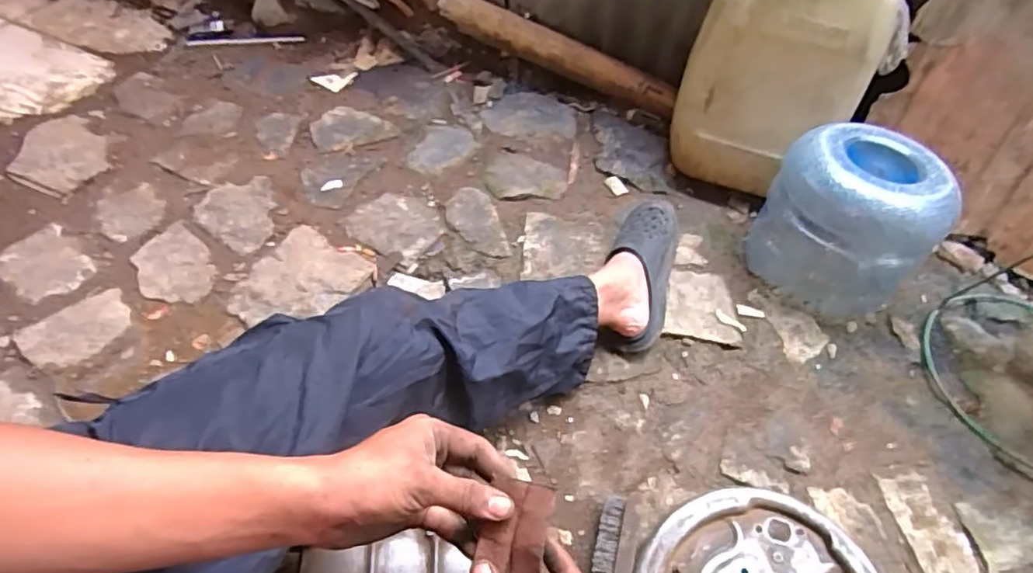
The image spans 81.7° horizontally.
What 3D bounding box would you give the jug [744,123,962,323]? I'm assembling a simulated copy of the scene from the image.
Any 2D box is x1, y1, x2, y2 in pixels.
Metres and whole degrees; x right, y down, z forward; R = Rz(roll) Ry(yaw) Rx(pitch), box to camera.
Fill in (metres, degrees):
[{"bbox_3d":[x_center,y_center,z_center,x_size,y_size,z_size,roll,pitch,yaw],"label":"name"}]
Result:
[{"bbox_3d":[0.565,-0.115,1.024,0.265,0.243,0.237,37,58,21],"label":"jug"}]

